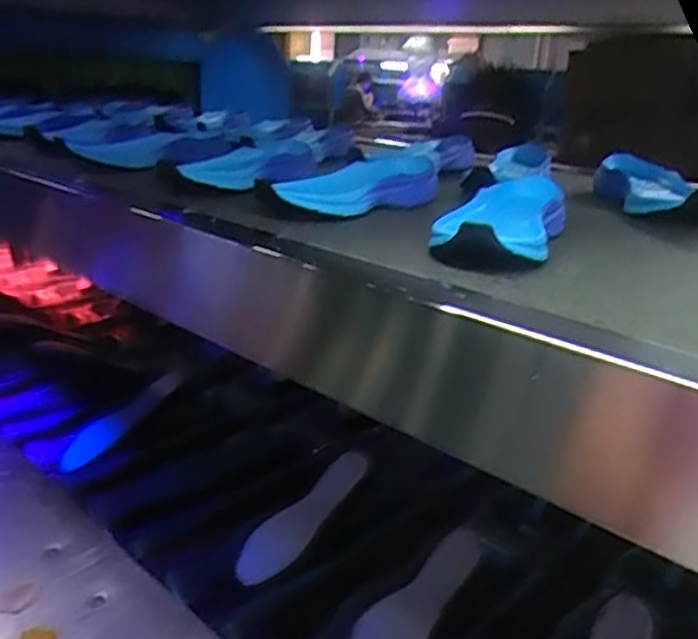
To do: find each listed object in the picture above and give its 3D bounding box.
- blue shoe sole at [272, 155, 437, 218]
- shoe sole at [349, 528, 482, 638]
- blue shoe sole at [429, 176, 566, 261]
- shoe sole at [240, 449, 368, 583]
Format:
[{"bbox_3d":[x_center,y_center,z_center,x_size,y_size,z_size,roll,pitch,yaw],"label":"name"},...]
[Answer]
[{"bbox_3d":[0.011,-0.133,0.691,0.072,0.041,0.226,25,27,38],"label":"blue shoe sole"},{"bbox_3d":[0.077,0.315,0.761,0.209,0.021,0.063,-36,39,-30],"label":"shoe sole"},{"bbox_3d":[0.133,-0.084,0.579,0.080,0.041,0.216,15,22,18],"label":"blue shoe sole"},{"bbox_3d":[-0.058,0.252,0.889,0.063,0.022,0.220,22,50,41],"label":"shoe sole"}]

